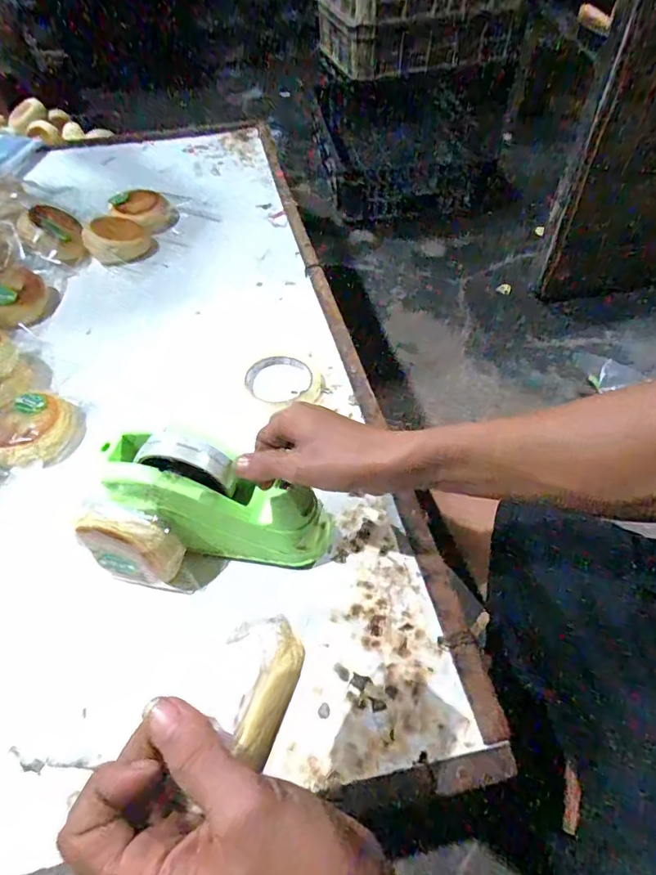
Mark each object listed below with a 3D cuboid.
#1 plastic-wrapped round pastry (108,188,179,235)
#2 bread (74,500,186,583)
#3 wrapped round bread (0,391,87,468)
[{"bbox_3d":[-0.315,-0.388,0.861,0.102,0.045,0.102,-1,53,1],"label":"plastic-wrapped round pastry"},{"bbox_3d":[-0.162,0.099,0.433,0.086,0.079,0.038,16,54,16],"label":"bread"},{"bbox_3d":[-0.321,-0.010,0.555,0.085,0.033,0.091,-2,51,2],"label":"wrapped round bread"}]

